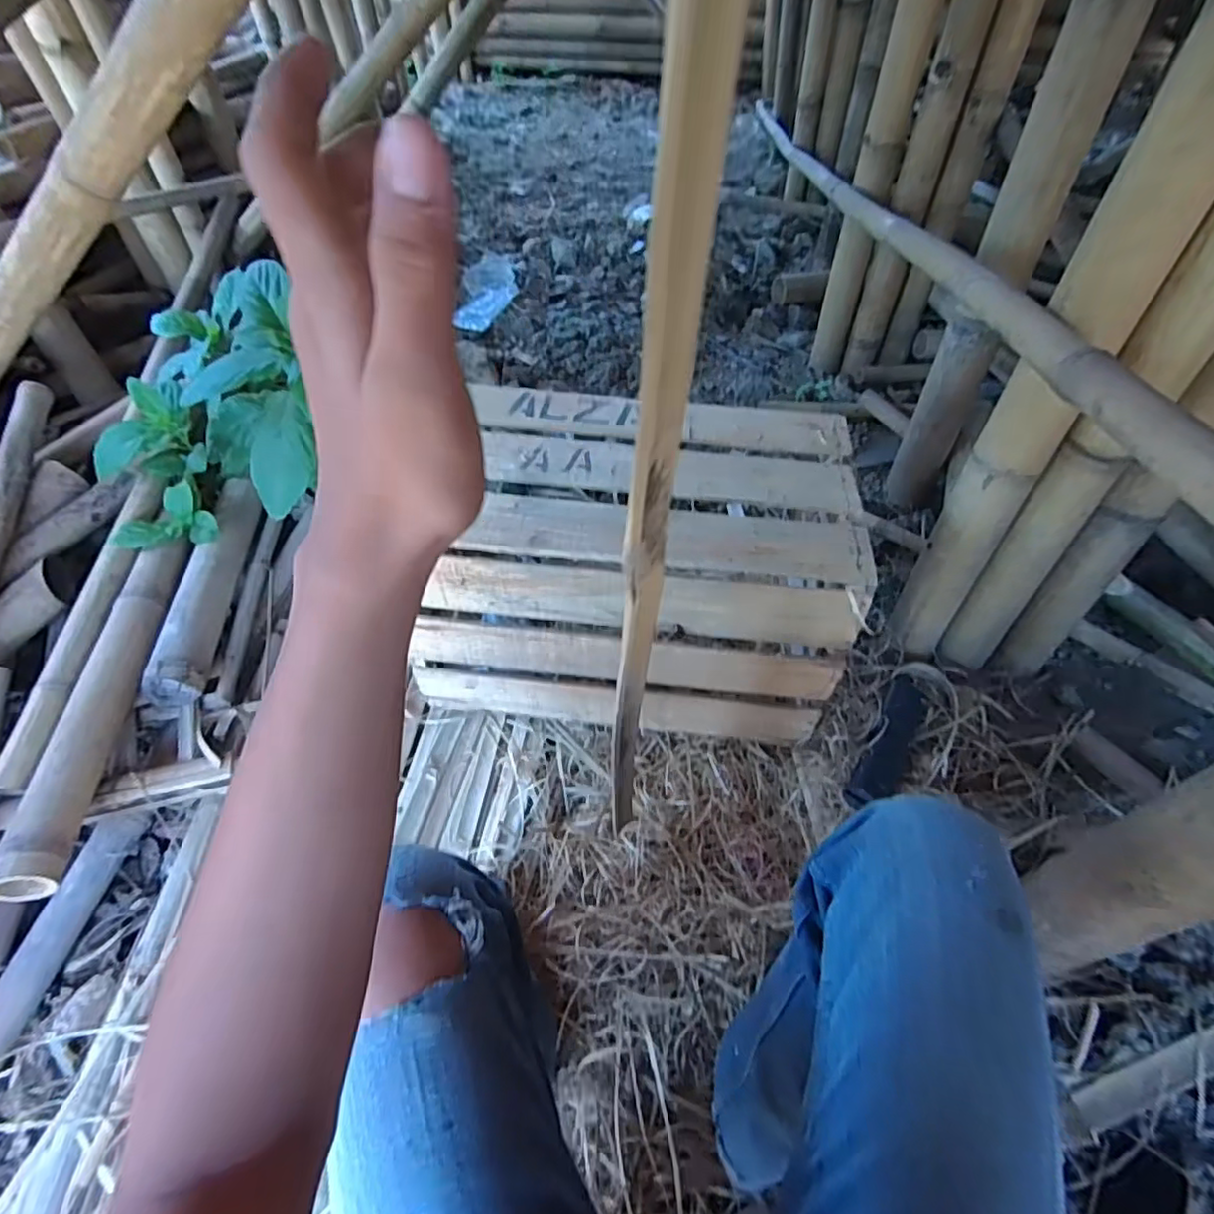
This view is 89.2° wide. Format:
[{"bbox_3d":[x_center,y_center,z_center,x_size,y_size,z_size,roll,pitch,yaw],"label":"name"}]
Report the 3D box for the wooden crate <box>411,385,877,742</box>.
[{"bbox_3d":[0.037,-0.068,0.910,0.564,0.331,0.343,8,50,4],"label":"wooden crate"}]

